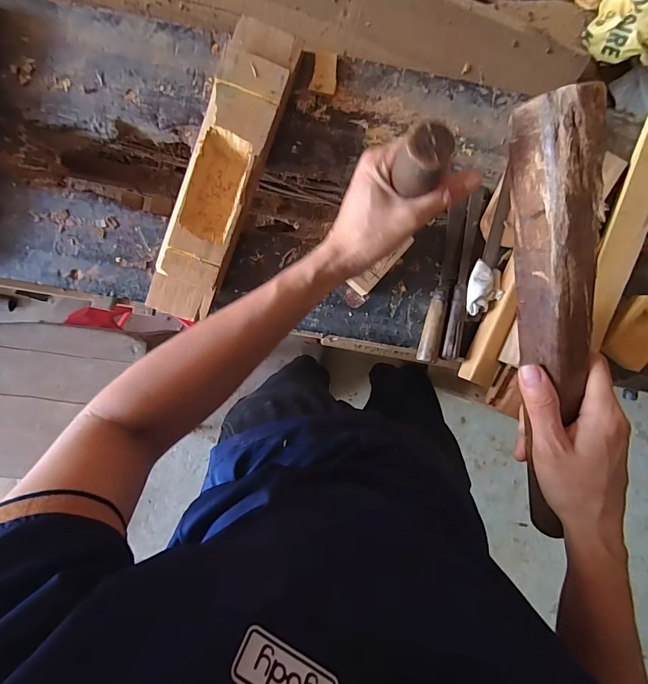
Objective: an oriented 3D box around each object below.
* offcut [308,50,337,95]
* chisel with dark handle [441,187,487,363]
[{"bbox_3d":[0.002,-0.382,0.539,0.037,0.008,0.057,13,94,-3],"label":"offcut"},{"bbox_3d":[0.206,-0.099,0.556,0.021,0.027,0.249,10,94,-3],"label":"chisel with dark handle"}]

